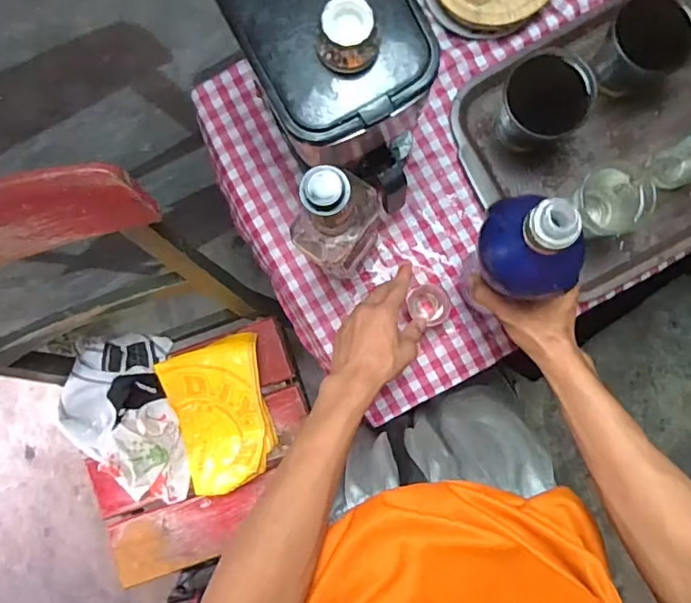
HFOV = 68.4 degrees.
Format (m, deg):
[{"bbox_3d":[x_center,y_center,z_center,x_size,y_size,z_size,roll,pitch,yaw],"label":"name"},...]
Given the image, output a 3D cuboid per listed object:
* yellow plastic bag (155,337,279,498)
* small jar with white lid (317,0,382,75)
[{"bbox_3d":[-0.208,0.194,0.857,0.163,0.054,0.247,-13,89,3],"label":"yellow plastic bag"},{"bbox_3d":[0.004,-0.192,0.369,0.040,0.034,0.040,0,89,3],"label":"small jar with white lid"}]

